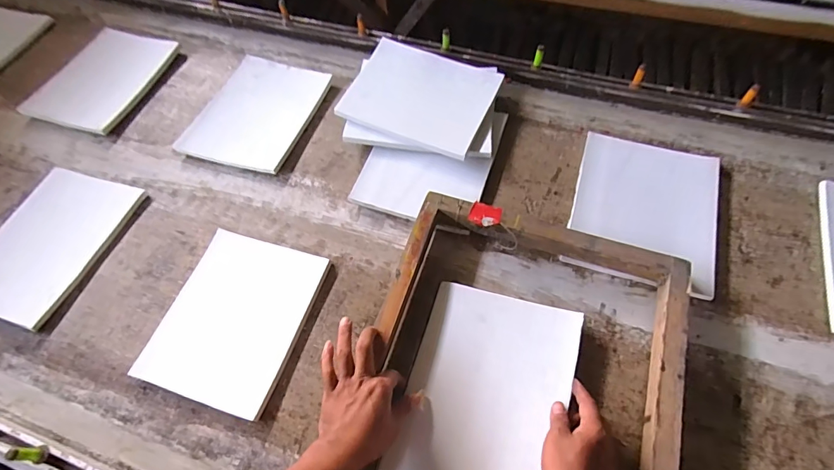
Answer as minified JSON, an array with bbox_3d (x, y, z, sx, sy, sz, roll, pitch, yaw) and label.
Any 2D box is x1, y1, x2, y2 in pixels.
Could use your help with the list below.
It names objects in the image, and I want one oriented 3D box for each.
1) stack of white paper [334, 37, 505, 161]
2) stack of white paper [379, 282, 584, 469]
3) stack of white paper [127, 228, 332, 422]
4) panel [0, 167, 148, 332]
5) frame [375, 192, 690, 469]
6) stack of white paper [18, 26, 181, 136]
[{"bbox_3d":[0.007,-0.266,0.822,0.261,0.013,0.207,21,70,12],"label":"stack of white paper"},{"bbox_3d":[0.093,0.205,0.576,0.203,0.015,0.264,13,66,15],"label":"stack of white paper"},{"bbox_3d":[-0.276,0.122,0.662,0.208,0.014,0.253,15,63,11],"label":"stack of white paper"},{"bbox_3d":[-0.633,0.012,0.744,0.211,0.023,0.267,14,62,11],"label":"panel"},{"bbox_3d":[0.125,0.200,0.561,0.393,0.069,0.500,16,66,11],"label":"frame"},{"bbox_3d":[-0.662,-0.330,0.910,0.189,0.016,0.265,23,70,7],"label":"stack of white paper"}]

